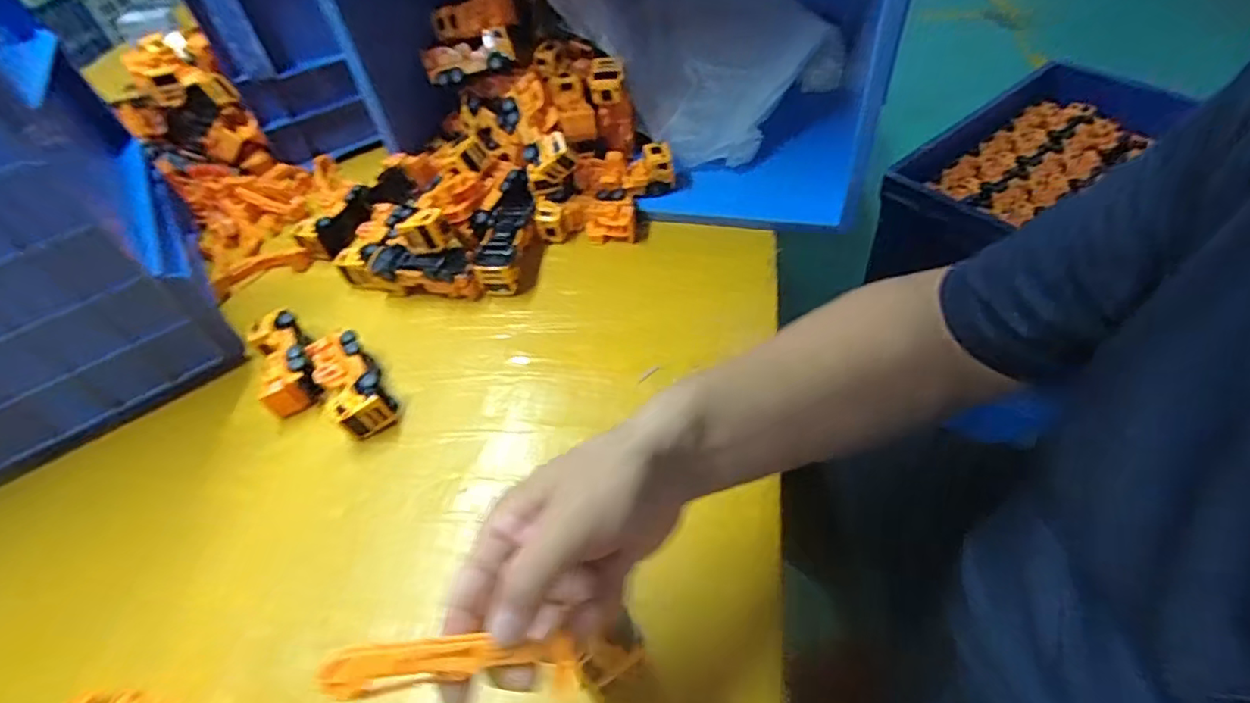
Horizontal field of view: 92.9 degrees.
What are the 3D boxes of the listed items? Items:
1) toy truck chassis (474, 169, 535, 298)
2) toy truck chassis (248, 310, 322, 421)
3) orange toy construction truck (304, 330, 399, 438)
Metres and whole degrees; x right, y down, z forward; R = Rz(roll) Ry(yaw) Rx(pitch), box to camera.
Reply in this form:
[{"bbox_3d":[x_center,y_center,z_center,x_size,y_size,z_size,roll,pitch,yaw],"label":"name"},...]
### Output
[{"bbox_3d":[-0.122,-0.123,0.611,0.049,0.046,0.147,0,50,6],"label":"toy truck chassis"},{"bbox_3d":[-0.304,0.007,0.534,0.048,0.039,0.106,-26,52,-15],"label":"toy truck chassis"},{"bbox_3d":[-0.235,0.028,0.507,0.047,0.038,0.104,-28,52,-17],"label":"orange toy construction truck"}]

